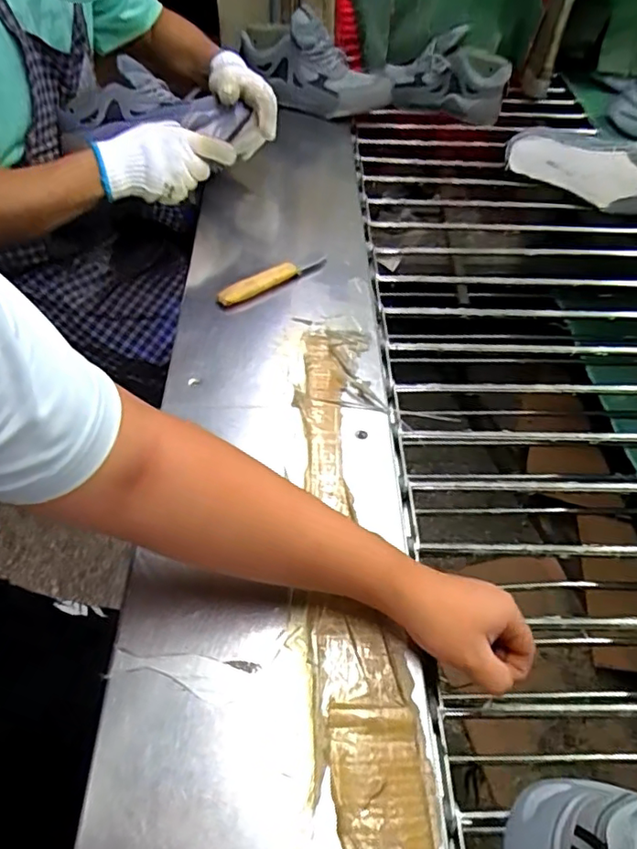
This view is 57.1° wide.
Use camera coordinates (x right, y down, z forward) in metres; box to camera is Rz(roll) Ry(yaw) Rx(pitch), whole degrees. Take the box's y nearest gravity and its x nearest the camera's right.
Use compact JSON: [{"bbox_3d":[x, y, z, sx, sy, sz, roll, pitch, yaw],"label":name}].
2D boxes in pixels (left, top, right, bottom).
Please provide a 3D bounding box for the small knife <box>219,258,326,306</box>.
[{"bbox_3d":[-0.058,-0.182,0.742,0.151,0.026,0.017,-30,56,-23],"label":"small knife"}]

